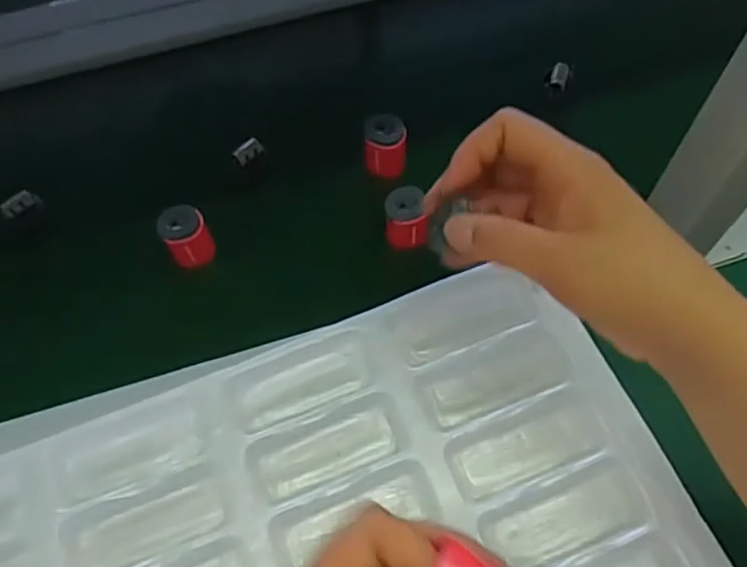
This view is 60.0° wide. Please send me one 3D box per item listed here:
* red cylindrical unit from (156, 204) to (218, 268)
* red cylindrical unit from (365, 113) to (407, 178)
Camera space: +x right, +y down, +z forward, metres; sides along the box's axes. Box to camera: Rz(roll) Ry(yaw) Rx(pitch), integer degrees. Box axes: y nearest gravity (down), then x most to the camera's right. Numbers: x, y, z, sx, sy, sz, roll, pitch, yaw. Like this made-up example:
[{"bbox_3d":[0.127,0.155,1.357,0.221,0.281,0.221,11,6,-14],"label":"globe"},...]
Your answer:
[{"bbox_3d":[-0.131,-0.033,0.458,0.030,0.043,0.026,-28,66,-12],"label":"red cylindrical unit"},{"bbox_3d":[0.009,-0.104,0.485,0.030,0.035,0.032,-1,63,1],"label":"red cylindrical unit"}]

